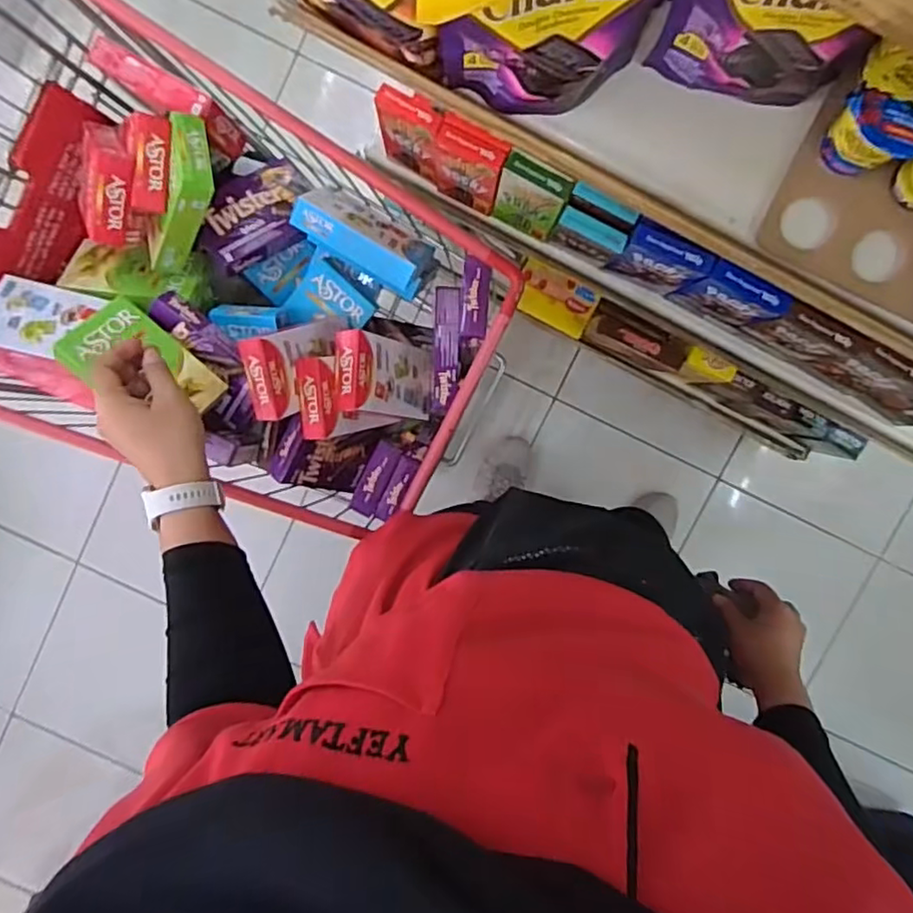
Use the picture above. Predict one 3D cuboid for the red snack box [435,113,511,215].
[{"bbox_3d":[0.013,-0.329,0.724,0.080,0.144,0.038,29,96,-2],"label":"red snack box"}]

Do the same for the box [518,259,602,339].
[{"bbox_3d":[0.180,-0.285,1.129,0.142,0.045,0.092,31,121,4],"label":"box"}]

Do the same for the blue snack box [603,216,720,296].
[{"bbox_3d":[0.229,-0.218,0.721,0.091,0.162,0.027,27,96,-2],"label":"blue snack box"}]

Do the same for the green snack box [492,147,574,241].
[{"bbox_3d":[0.085,-0.295,0.727,0.079,0.158,0.031,25,96,-2],"label":"green snack box"}]

